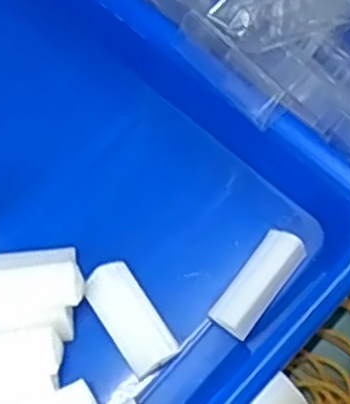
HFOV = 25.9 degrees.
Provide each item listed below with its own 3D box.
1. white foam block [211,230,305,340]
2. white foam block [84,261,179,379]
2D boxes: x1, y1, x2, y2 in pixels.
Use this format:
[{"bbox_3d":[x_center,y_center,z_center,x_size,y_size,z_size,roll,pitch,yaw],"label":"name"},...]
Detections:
[{"bbox_3d":[0.034,0.033,0.308,0.018,0.016,0.044,35,76,17],"label":"white foam block"},{"bbox_3d":[-0.018,0.047,0.309,0.021,0.009,0.046,-33,69,-7],"label":"white foam block"}]

